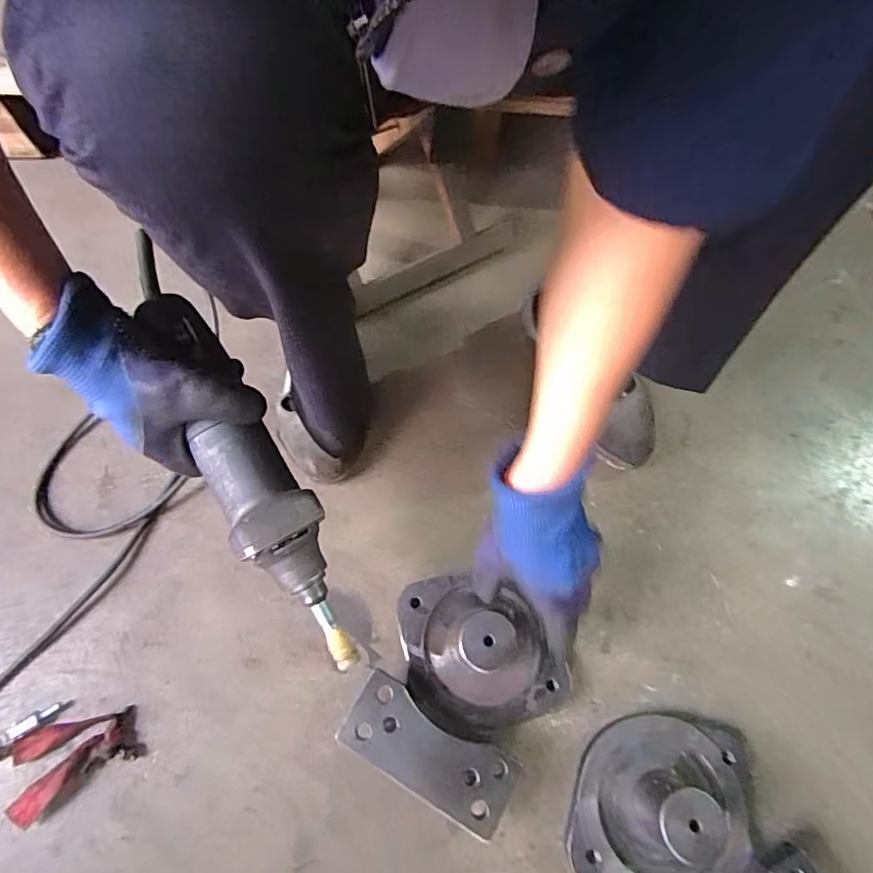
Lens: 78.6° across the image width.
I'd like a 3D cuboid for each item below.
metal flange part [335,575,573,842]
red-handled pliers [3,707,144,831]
[{"bbox_3d":[0.024,0.216,0.457,0.161,0.068,0.175,24,69,9],"label":"metal flange part"},{"bbox_3d":[-0.316,0.280,0.463,0.108,0.013,0.068,-22,70,-9],"label":"red-handled pliers"}]

